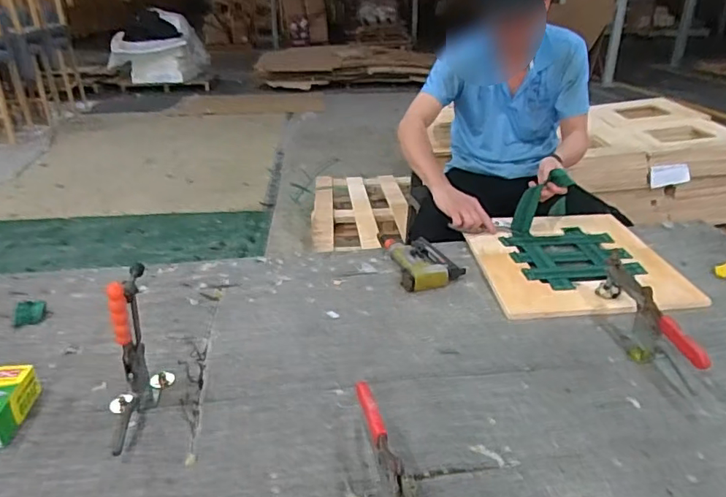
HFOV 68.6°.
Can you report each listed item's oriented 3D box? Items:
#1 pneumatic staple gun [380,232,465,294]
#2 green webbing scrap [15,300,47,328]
[{"bbox_3d":[0.128,0.018,1.189,0.141,0.040,0.228,-7,27,-13],"label":"pneumatic staple gun"},{"bbox_3d":[-0.645,0.123,1.031,0.051,0.007,0.087,-12,28,-23],"label":"green webbing scrap"}]

